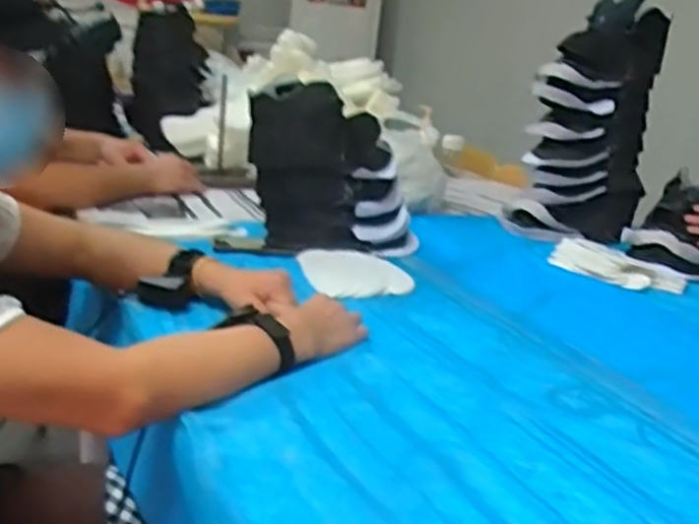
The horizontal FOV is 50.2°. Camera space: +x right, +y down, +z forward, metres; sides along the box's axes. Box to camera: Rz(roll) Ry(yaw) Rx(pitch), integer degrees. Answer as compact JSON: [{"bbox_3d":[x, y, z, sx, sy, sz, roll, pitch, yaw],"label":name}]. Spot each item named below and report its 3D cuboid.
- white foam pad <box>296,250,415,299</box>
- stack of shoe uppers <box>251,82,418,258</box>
[{"bbox_3d":[0.008,0.017,1.121,0.153,0.016,0.190,1,18,-19],"label":"white foam pad"},{"bbox_3d":[-0.023,-0.149,1.224,0.275,0.253,0.141,6,17,-1],"label":"stack of shoe uppers"}]

